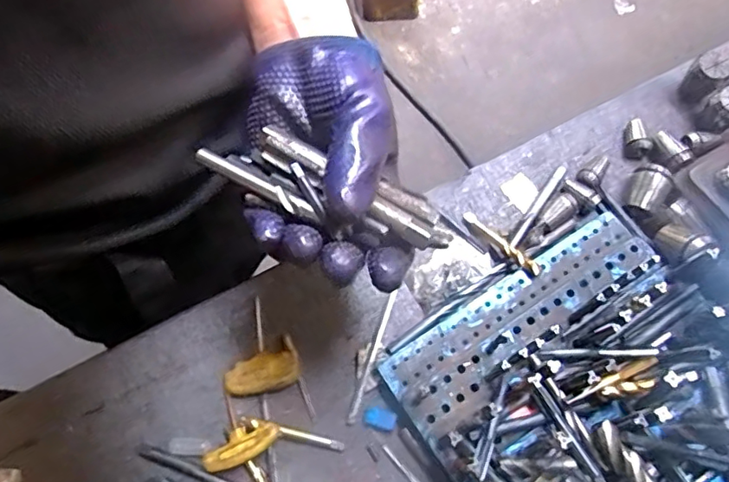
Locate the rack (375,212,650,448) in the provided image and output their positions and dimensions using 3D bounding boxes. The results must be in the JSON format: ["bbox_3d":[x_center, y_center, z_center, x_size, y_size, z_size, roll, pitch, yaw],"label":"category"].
[{"bbox_3d":[0.121,0.059,0.429,0.230,0.030,0.066,-34,71,-10],"label":"rack"}]

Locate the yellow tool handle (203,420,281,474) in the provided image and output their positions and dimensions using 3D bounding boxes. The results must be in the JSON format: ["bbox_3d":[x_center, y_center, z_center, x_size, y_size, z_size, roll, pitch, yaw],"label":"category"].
[{"bbox_3d":[-0.091,0.152,0.407,0.057,0.021,0.024,-31,70,-9],"label":"yellow tool handle"}]

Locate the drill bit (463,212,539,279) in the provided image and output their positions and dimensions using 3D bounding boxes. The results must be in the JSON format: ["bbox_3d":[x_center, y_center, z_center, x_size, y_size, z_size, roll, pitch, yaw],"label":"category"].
[{"bbox_3d":[0.112,0.001,0.449,0.010,0.010,0.079,-37,59,-11],"label":"drill bit"}]

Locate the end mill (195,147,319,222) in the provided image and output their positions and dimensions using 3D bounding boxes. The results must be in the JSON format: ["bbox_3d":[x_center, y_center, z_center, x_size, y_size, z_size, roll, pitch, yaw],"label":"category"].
[{"bbox_3d":[-0.059,-0.032,0.299,0.076,0.006,0.007,28,72,13],"label":"end mill"}]

